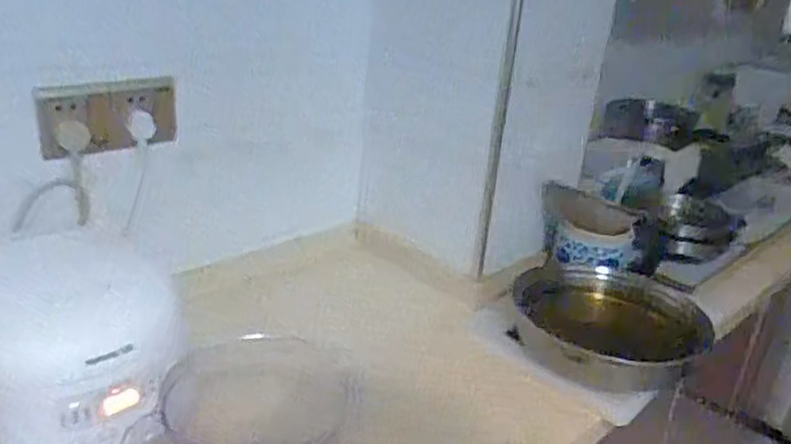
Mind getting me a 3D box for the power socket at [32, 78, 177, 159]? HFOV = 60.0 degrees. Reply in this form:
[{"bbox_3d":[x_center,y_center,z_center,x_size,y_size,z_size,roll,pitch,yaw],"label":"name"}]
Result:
[{"bbox_3d":[-0.363,-0.136,0.877,0.174,0.083,0.030,-15,31,-38],"label":"power socket"}]

